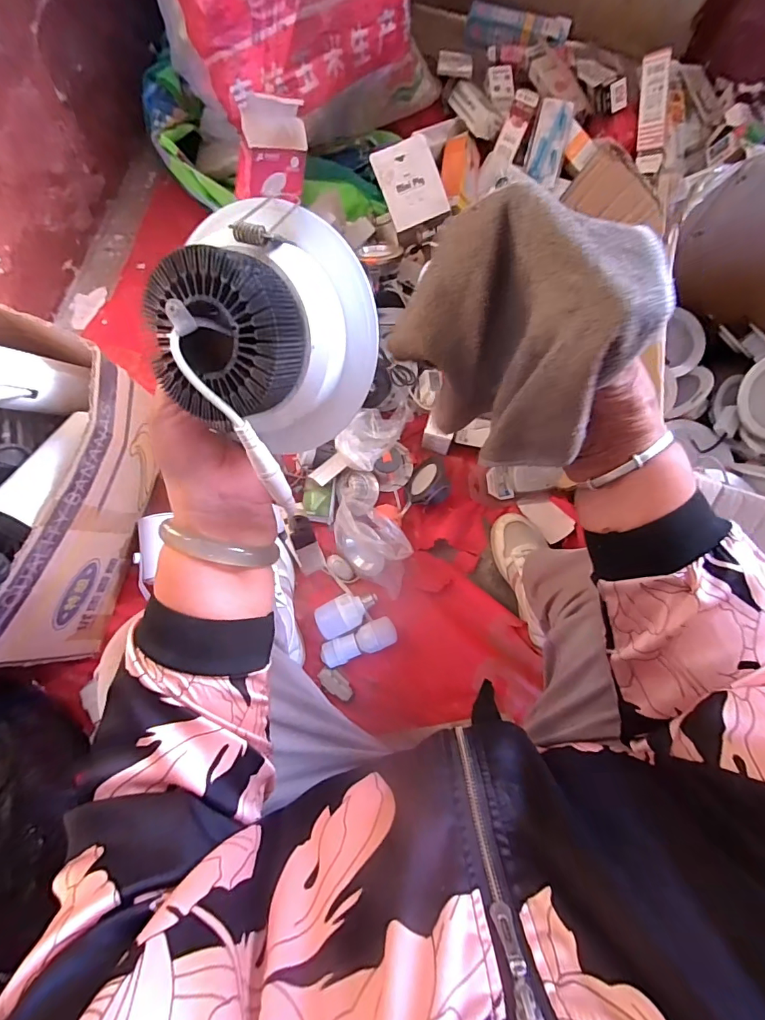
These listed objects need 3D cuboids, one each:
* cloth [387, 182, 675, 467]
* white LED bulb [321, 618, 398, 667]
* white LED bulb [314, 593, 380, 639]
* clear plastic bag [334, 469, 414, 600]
[{"bbox_3d":[0.075,-0.098,0.275,0.042,0.148,0.136,-25,70,-28],"label":"cloth"},{"bbox_3d":[-0.039,0.223,0.769,0.127,0.044,0.047,-23,80,-5],"label":"white LED bulb"},{"bbox_3d":[-0.059,0.171,0.769,0.104,0.048,0.056,-26,81,-6],"label":"white LED bulb"},{"bbox_3d":[-0.026,0.035,0.760,0.104,0.112,0.216,-23,80,-5],"label":"clear plastic bag"}]

